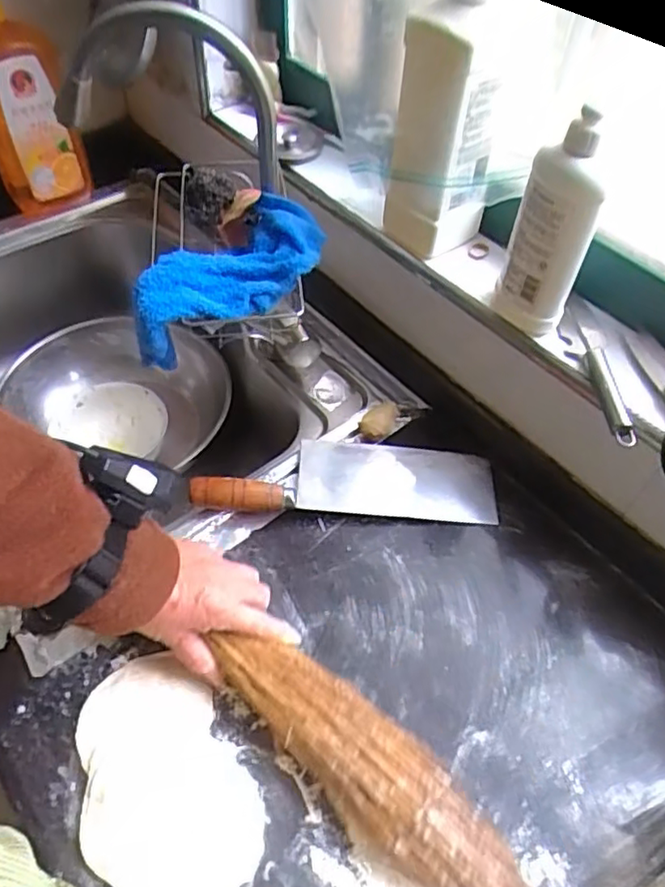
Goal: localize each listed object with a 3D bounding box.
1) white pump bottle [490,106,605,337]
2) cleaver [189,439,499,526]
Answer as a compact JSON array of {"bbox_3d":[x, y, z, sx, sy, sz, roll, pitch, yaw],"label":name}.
[{"bbox_3d":[0.184,-0.177,0.530,0.056,0.179,0.045,3,53,1],"label":"white pump bottle"},{"bbox_3d":[0.018,0.031,0.649,0.300,0.039,0.089,0,53,-1],"label":"cleaver"}]

